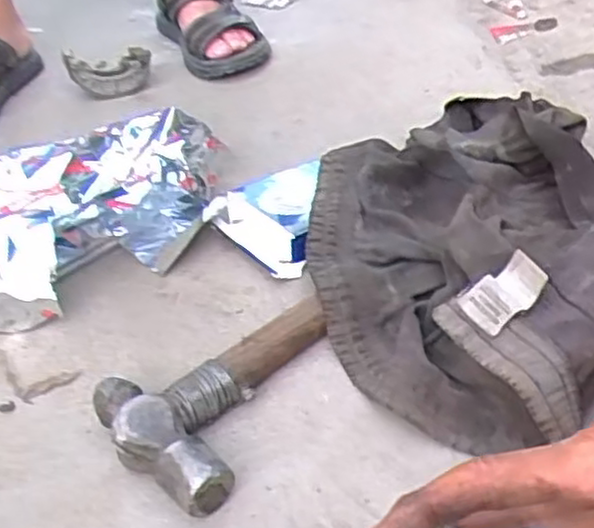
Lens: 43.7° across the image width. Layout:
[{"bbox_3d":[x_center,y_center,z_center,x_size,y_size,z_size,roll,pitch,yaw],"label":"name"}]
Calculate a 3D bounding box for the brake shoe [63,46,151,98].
[{"bbox_3d":[-0.235,-0.238,0.938,0.101,0.064,0.030,-14,39,-9],"label":"brake shoe"}]

